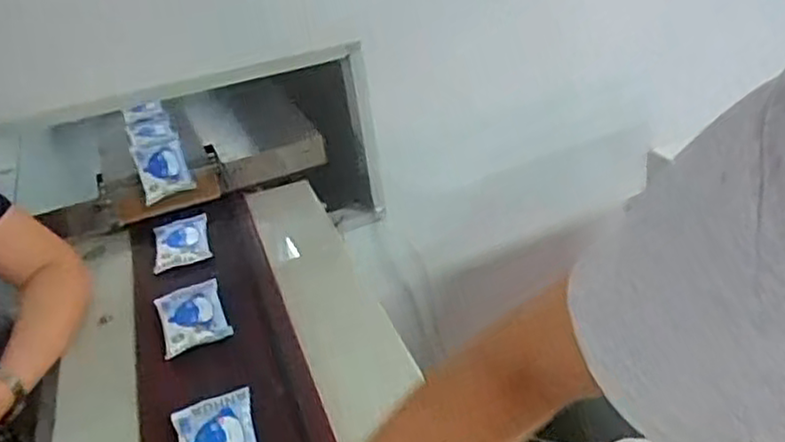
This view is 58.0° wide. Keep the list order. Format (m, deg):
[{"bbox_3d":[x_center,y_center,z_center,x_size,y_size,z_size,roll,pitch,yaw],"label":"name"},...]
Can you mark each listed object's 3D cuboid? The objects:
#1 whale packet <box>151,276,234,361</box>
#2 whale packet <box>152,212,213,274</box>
[{"bbox_3d":[-0.275,0.125,0.971,0.087,0.016,0.142,-16,31,-18],"label":"whale packet"},{"bbox_3d":[-0.342,0.032,1.150,0.086,0.021,0.149,-13,30,-14],"label":"whale packet"}]

